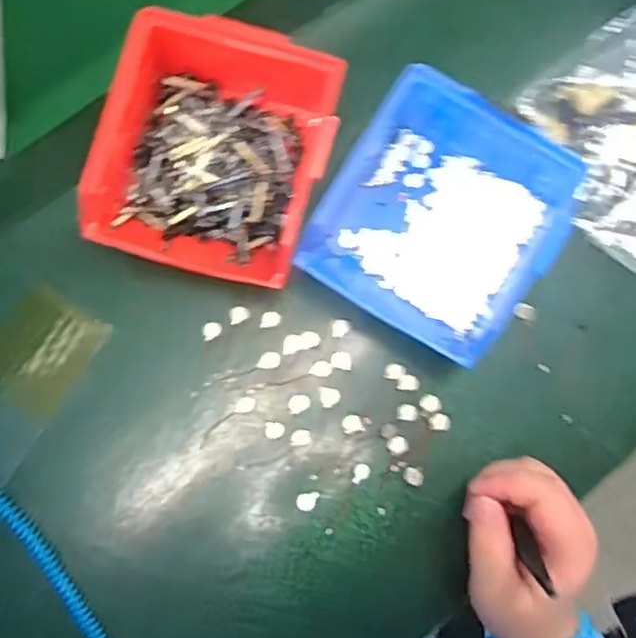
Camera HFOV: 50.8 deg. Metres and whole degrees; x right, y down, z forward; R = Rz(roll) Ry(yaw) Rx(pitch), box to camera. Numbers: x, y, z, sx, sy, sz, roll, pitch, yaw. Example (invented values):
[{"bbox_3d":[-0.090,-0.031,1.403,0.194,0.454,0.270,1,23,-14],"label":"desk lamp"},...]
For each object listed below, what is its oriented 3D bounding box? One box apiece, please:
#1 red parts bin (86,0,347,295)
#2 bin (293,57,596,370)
[{"bbox_3d":[-0.058,-0.099,0.406,0.123,0.068,0.143,16,80,3],"label":"red parts bin"},{"bbox_3d":[0.078,-0.066,0.407,0.136,0.055,0.154,30,81,5],"label":"bin"}]

